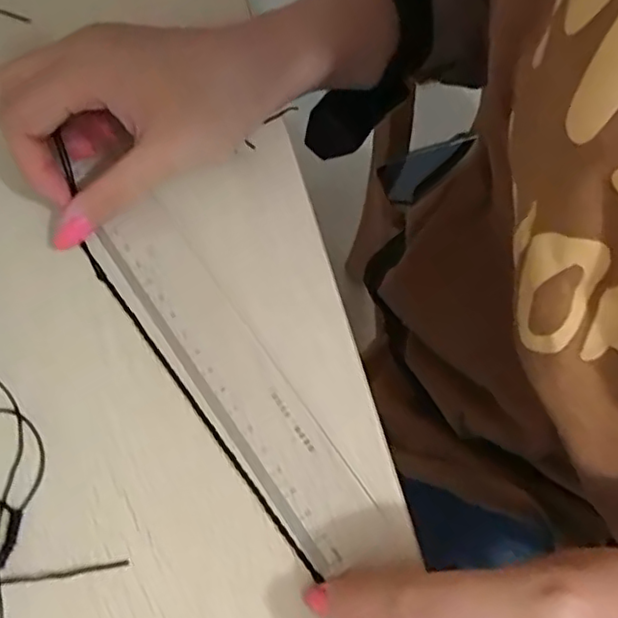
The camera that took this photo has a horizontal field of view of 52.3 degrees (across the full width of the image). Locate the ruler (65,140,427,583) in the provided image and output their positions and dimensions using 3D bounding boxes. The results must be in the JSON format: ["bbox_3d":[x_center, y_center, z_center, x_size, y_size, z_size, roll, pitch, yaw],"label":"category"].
[{"bbox_3d":[-0.030,0.029,0.260,0.033,0.005,0.183,-34,72,-13],"label":"ruler"}]

